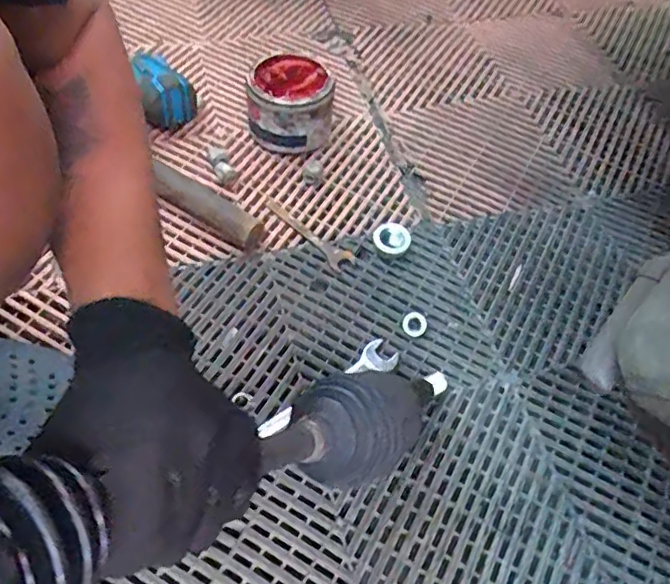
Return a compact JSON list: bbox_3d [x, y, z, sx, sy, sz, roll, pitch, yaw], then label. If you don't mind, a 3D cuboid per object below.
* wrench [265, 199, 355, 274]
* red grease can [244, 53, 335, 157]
[{"bbox_3d":[-0.031,-0.066,0.651,0.029,0.008,0.128,-37,65,-27],"label":"wrench"},{"bbox_3d":[-0.057,-0.229,0.713,0.096,0.085,0.102,2,55,-3],"label":"red grease can"}]

